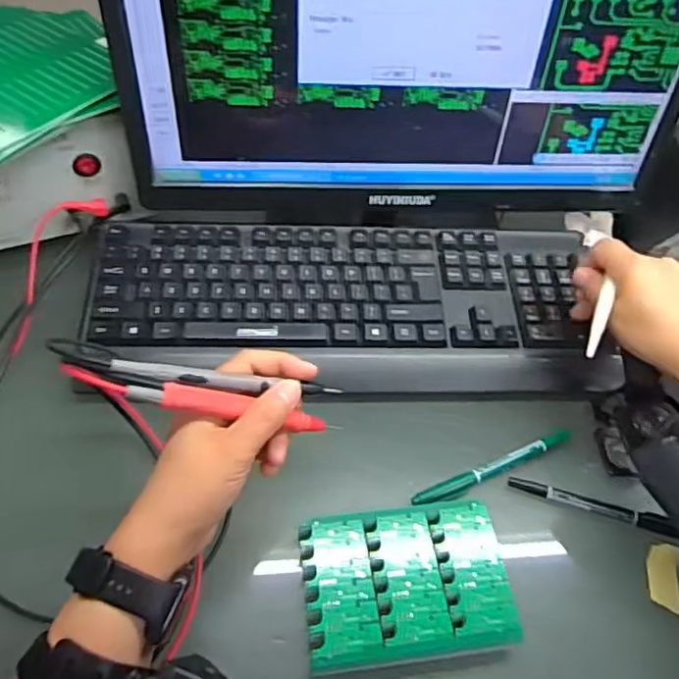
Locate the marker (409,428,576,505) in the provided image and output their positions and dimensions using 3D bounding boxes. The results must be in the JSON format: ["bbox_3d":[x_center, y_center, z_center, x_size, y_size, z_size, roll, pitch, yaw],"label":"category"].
[{"bbox_3d":[0.117,0.094,0.451,0.140,0.010,0.015,-19,57,-19],"label":"marker"}]

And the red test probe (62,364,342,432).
[{"bbox_3d":[-0.072,0.038,0.356,0.164,0.015,0.016,16,47,-29],"label":"red test probe"}]

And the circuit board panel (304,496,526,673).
[{"bbox_3d":[0.043,0.152,0.385,0.127,0.006,0.092,-4,53,-8],"label":"circuit board panel"}]

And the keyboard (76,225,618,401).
[{"bbox_3d":[0.014,-0.031,0.516,0.432,0.037,0.167,5,53,-3],"label":"keyboard"}]

